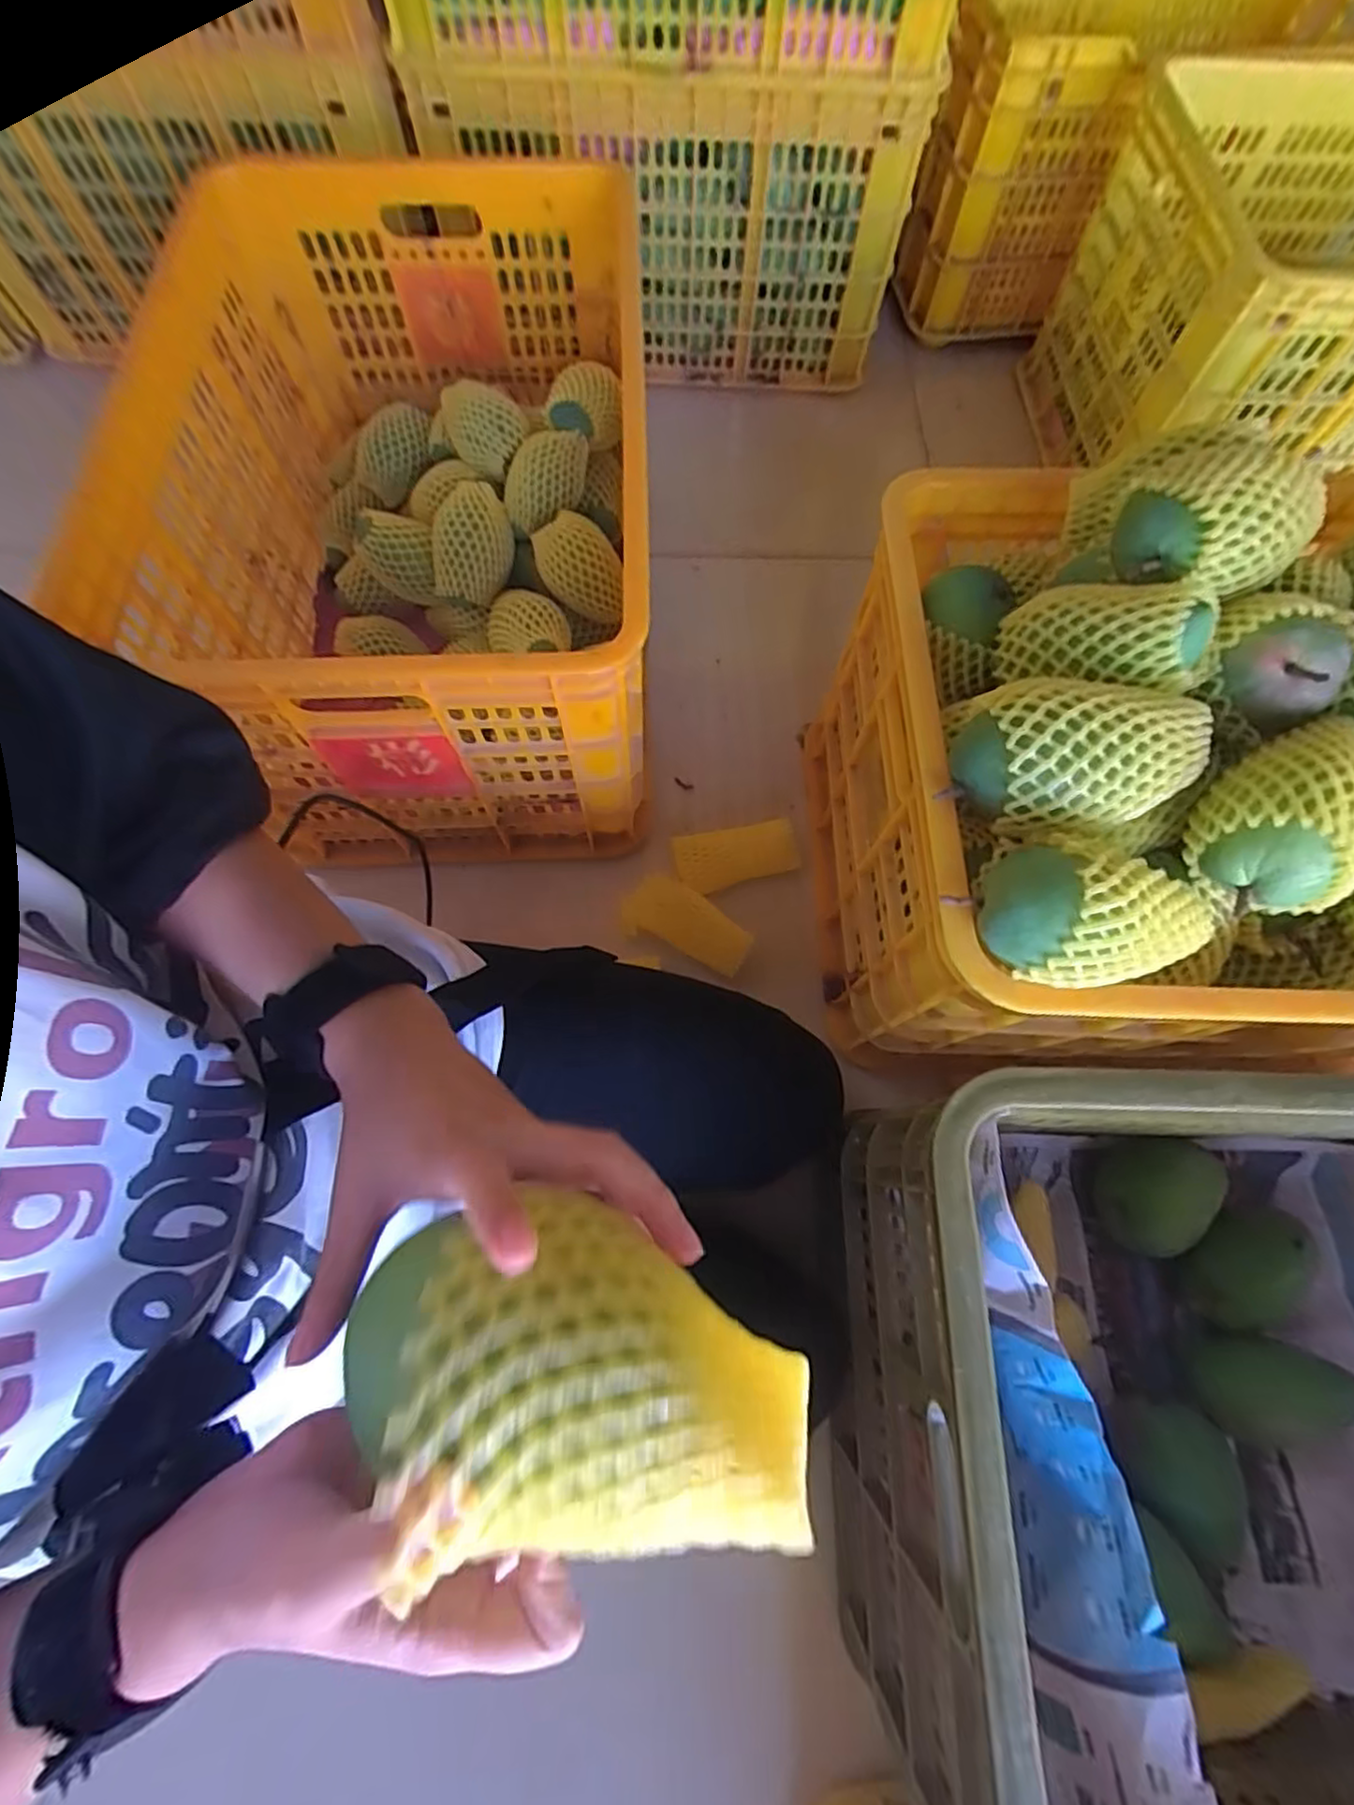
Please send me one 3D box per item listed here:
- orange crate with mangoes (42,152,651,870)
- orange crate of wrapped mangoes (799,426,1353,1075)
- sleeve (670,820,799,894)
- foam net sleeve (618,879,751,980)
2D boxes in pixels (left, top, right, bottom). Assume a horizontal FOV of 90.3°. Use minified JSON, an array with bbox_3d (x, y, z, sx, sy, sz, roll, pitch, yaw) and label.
[{"bbox_3d":[-0.243,-0.373,0.657,0.400,0.304,0.592,-3,70,-2],"label":"orange crate with mangoes"},{"bbox_3d":[0.437,-0.092,0.518,0.570,0.369,0.393,0,70,-1],"label":"orange crate of wrapped mangoes"},{"bbox_3d":[0.061,-0.048,0.703,0.123,0.034,0.057,-7,70,-3],"label":"sleeve"},{"bbox_3d":[0.011,0.022,0.659,0.123,0.029,0.061,26,72,8],"label":"foam net sleeve"}]

